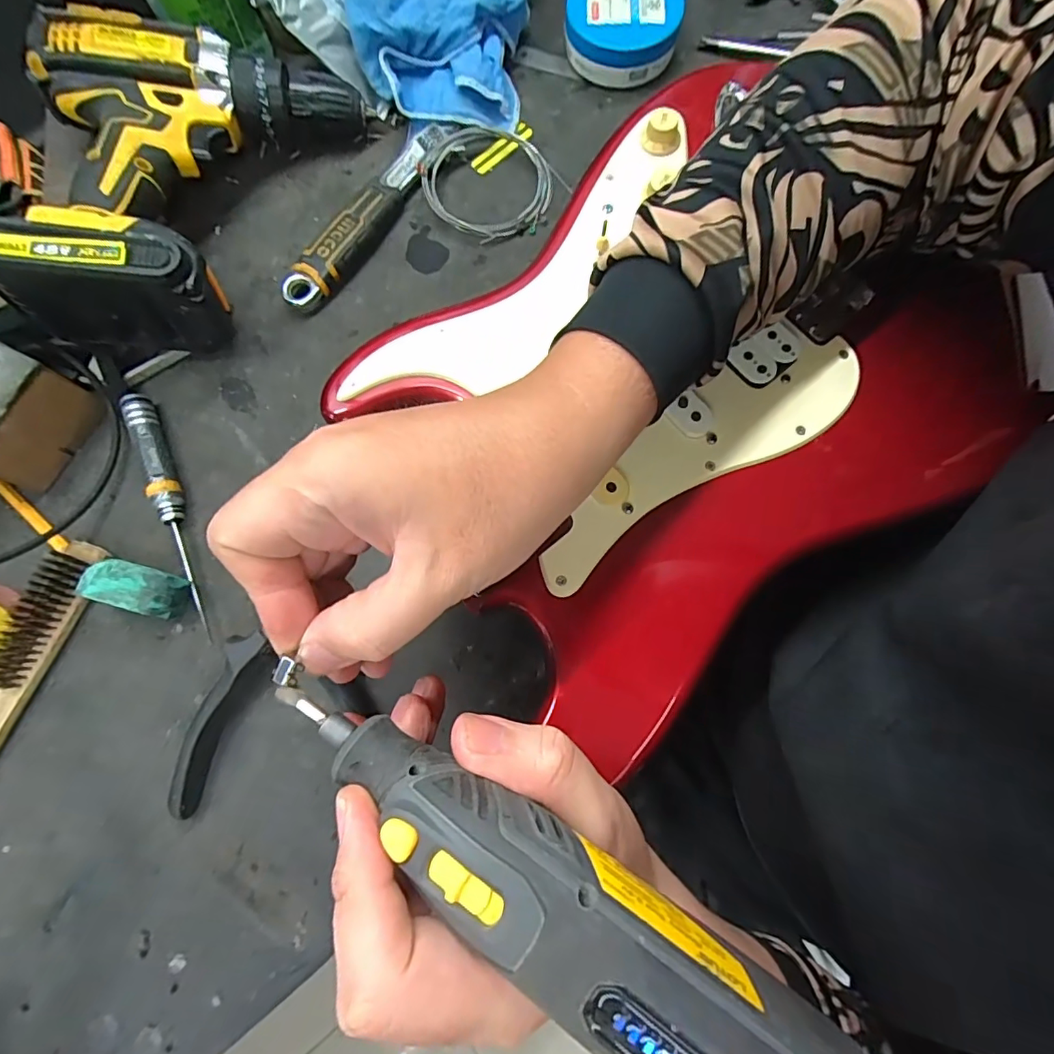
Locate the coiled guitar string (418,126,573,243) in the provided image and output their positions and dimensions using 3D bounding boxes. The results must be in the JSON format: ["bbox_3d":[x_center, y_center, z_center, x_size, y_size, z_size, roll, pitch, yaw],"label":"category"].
[{"bbox_3d":[-0.029,-0.247,0.367,0.099,0.016,0.086,35,81,9],"label":"coiled guitar string"}]

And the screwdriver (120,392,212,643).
[{"bbox_3d":[-0.221,-0.013,0.322,0.016,0.017,0.159,-25,78,-4],"label":"screwdriver"}]

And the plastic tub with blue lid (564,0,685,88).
[{"bbox_3d":[0.071,-0.371,0.384,0.084,0.035,0.080,7,78,3],"label":"plastic tub with blue lid"}]

